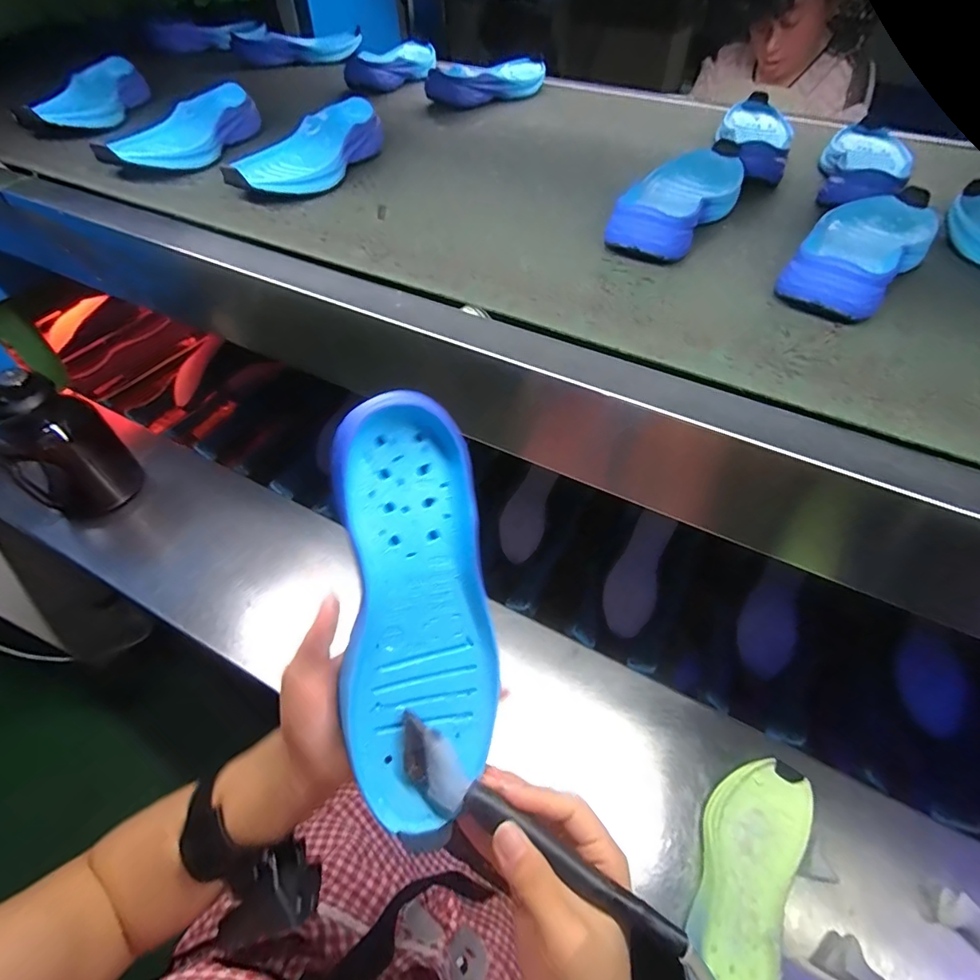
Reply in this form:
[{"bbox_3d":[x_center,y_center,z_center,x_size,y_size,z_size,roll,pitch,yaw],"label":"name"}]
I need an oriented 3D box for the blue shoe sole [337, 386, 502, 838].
[{"bbox_3d":[-0.042,0.068,0.283,0.082,0.033,0.236,-3,92,-4],"label":"blue shoe sole"}]

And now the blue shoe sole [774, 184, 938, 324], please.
[{"bbox_3d":[0.341,-0.221,0.439,0.088,0.037,0.253,32,58,28],"label":"blue shoe sole"}]

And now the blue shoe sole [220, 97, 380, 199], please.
[{"bbox_3d":[-0.207,-0.393,0.562,0.090,0.043,0.242,14,51,16],"label":"blue shoe sole"}]

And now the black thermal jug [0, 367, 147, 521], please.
[{"bbox_3d":[-0.621,-0.048,0.709,0.101,0.242,0.122,23,54,22],"label":"black thermal jug"}]

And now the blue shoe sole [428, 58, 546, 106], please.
[{"bbox_3d":[0.009,-0.666,0.782,0.228,0.040,0.084,-37,56,-25],"label":"blue shoe sole"}]

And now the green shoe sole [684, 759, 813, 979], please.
[{"bbox_3d":[0.255,0.381,0.485,0.085,0.039,0.202,26,55,24],"label":"green shoe sole"}]

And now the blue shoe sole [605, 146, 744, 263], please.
[{"bbox_3d":[0.195,-0.294,0.489,0.076,0.044,0.243,27,56,25],"label":"blue shoe sole"}]

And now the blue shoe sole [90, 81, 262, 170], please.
[{"bbox_3d":[-0.374,-0.441,0.595,0.101,0.050,0.215,9,51,5],"label":"blue shoe sole"}]

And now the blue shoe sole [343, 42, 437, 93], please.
[{"bbox_3d":[-0.164,-0.735,0.834,0.064,0.043,0.231,27,54,19],"label":"blue shoe sole"}]

